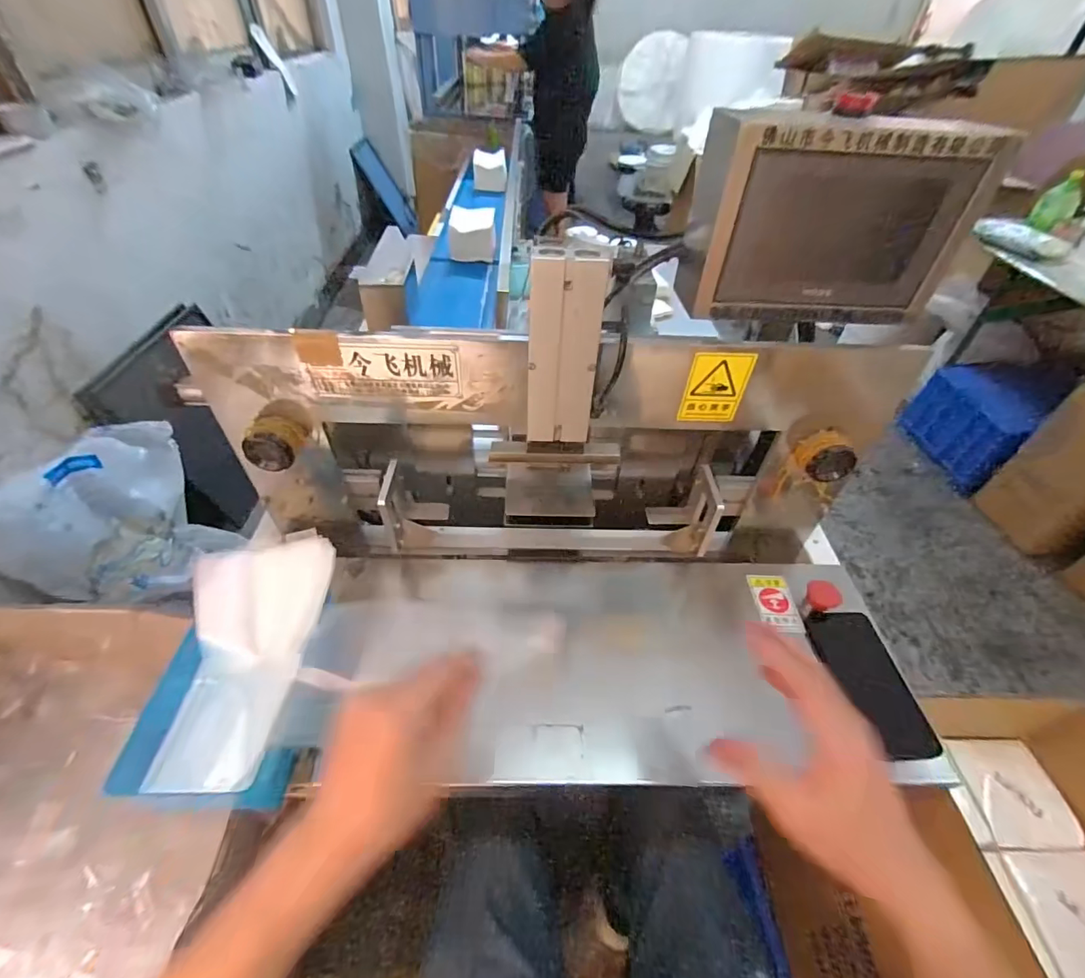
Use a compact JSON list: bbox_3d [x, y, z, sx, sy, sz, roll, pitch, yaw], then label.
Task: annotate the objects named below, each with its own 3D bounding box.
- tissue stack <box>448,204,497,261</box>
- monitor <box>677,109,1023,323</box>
[{"bbox_3d":[-0.193,-0.702,1.316,0.127,0.104,0.137,-1,46,-2],"label":"tissue stack"},{"bbox_3d":[0.258,-0.253,0.456,0.252,0.155,0.083,-1,46,-2],"label":"monitor"}]

